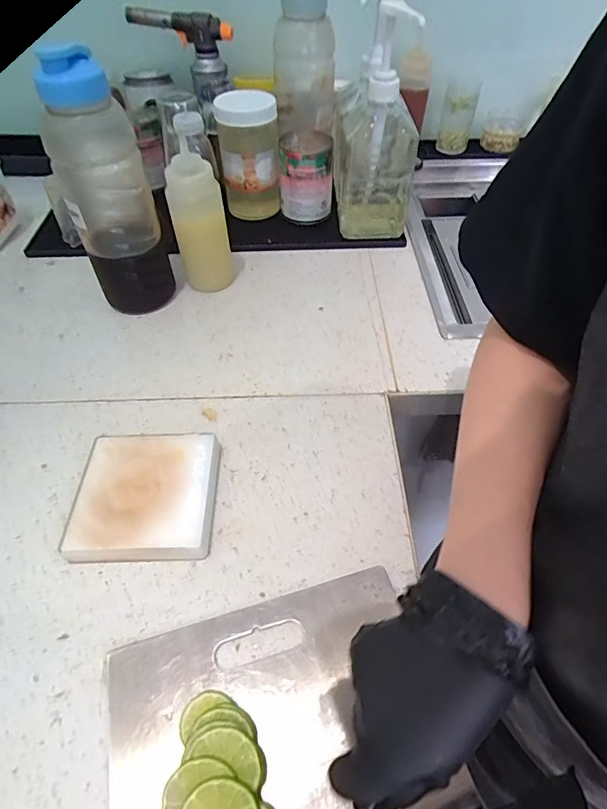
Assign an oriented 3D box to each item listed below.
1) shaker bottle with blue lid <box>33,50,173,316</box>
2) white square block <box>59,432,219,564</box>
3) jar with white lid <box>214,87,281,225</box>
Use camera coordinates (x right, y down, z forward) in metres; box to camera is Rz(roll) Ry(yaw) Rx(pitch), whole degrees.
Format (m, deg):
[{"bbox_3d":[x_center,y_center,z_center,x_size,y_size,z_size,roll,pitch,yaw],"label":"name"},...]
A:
[{"bbox_3d":[-0.231,-0.247,0.547,0.095,0.279,0.101,-18,52,-15],"label":"shaker bottle with blue lid"},{"bbox_3d":[-0.148,0.084,0.434,0.124,0.024,0.123,0,50,0],"label":"white square block"},{"bbox_3d":[-0.084,-0.393,0.728,0.090,0.167,0.092,-3,50,-3],"label":"jar with white lid"}]

